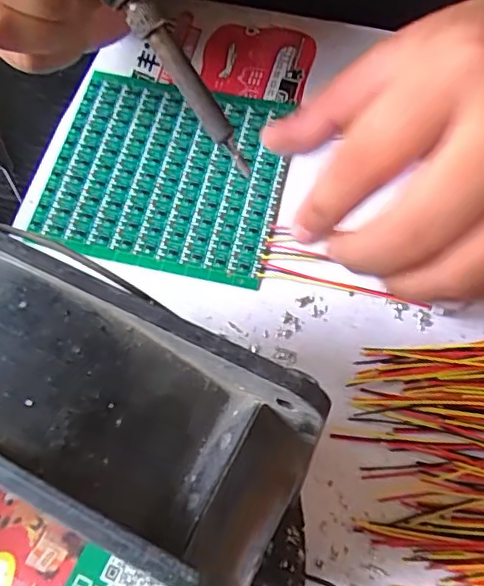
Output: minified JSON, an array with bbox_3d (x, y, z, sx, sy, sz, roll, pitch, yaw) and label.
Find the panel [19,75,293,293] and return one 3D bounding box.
[{"bbox_3d":[-0.032,-0.053,0.260,0.099,0.004,0.091,12,69,6],"label":"panel"}]

